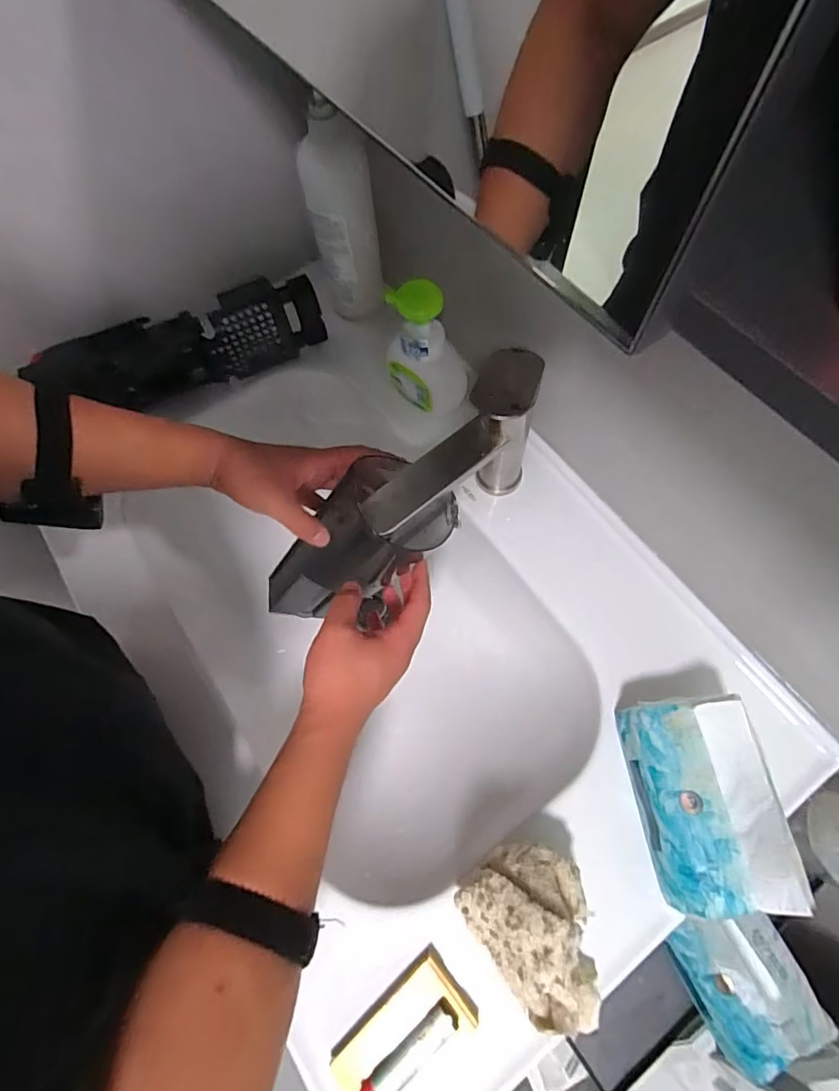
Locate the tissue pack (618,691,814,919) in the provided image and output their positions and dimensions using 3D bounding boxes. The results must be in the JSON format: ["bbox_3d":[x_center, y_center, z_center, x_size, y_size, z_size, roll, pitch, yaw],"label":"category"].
[{"bbox_3d":[0.222,0.197,0.391,0.086,0.071,0.143,-7,68,-2],"label":"tissue pack"}]

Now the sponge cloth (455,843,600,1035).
[{"bbox_3d":[0.096,0.289,0.361,0.084,0.074,0.130,-35,72,-12],"label":"sponge cloth"}]

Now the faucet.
[{"bbox_3d":[0.032,-0.069,0.439,0.175,0.177,0.053,-36,72,-12],"label":"faucet"}]

